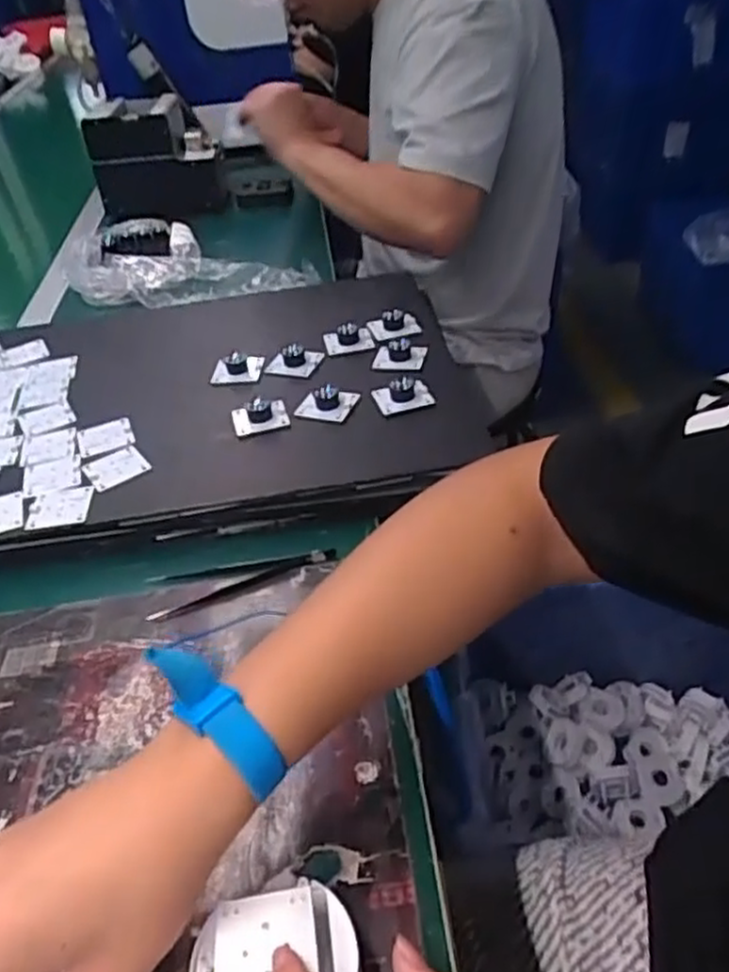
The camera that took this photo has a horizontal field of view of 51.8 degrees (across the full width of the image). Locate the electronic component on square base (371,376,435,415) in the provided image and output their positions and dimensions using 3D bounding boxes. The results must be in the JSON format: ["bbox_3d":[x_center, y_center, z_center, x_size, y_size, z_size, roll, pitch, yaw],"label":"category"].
[{"bbox_3d":[0.032,-0.081,0.628,0.044,0.017,0.035,-15,40,-9],"label":"electronic component on square base"}]

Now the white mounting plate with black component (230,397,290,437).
[{"bbox_3d":[-0.086,-0.061,0.620,0.044,0.020,0.031,-14,40,-9],"label":"white mounting plate with black component"}]

